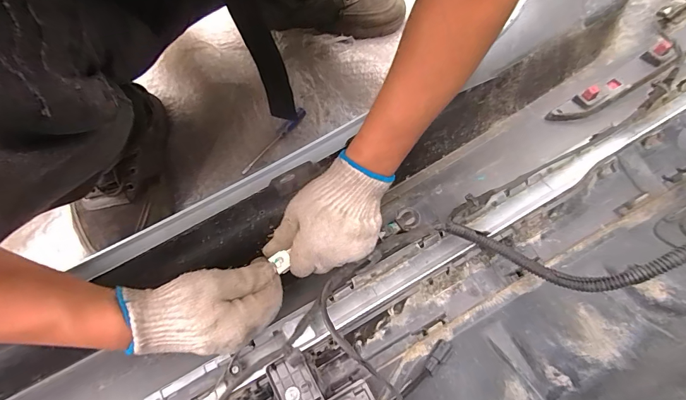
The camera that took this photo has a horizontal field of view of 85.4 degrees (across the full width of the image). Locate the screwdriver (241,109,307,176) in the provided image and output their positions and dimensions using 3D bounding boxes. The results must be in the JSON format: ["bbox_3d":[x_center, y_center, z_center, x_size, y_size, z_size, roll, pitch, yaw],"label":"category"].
[{"bbox_3d":[-0.093,-0.081,0.501,0.012,0.017,0.119,39,72,17],"label":"screwdriver"}]

